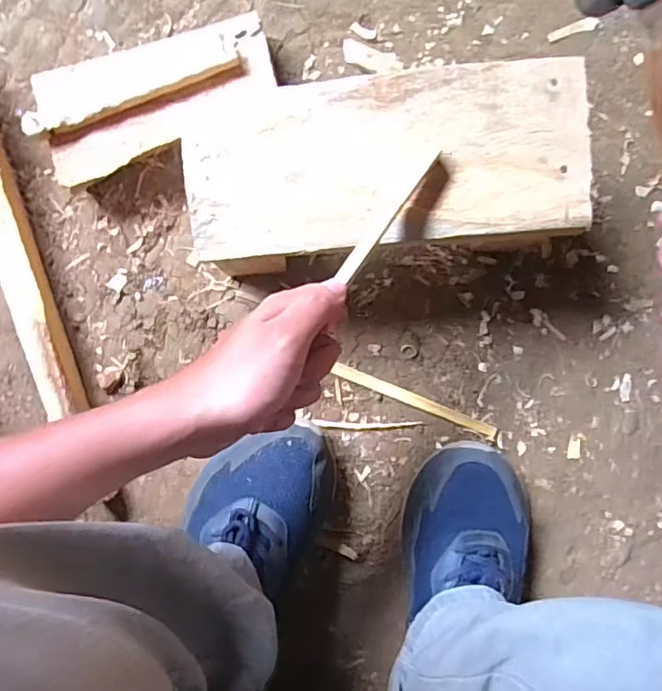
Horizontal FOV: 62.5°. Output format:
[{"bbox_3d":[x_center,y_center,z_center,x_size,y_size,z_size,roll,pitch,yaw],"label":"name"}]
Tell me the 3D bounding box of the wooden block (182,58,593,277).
[{"bbox_3d":[0.038,-0.125,0.373,0.267,0.026,0.121,-7,89,-3],"label":"wooden block"}]

